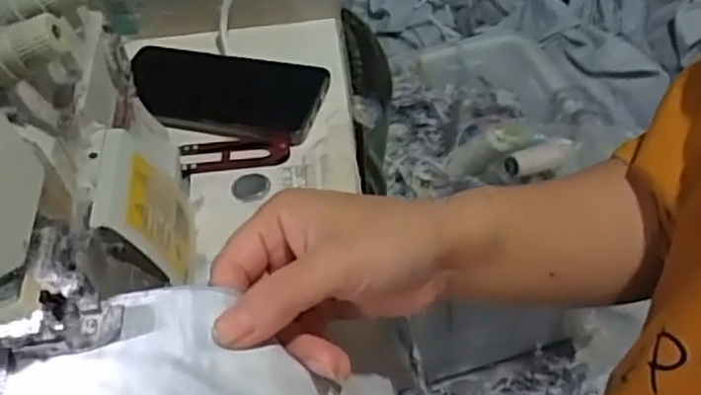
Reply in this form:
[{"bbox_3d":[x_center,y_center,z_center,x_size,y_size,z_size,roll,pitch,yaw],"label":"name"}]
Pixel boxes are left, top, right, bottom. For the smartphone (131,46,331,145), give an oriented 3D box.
[{"bbox_3d":[-0.104,-0.082,0.546,0.163,0.012,0.087,10,51,12],"label":"smartphone"}]

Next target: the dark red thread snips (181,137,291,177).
[{"bbox_3d":[-0.082,-0.033,0.504,0.077,0.008,0.026,-4,49,1],"label":"dark red thread snips"}]

